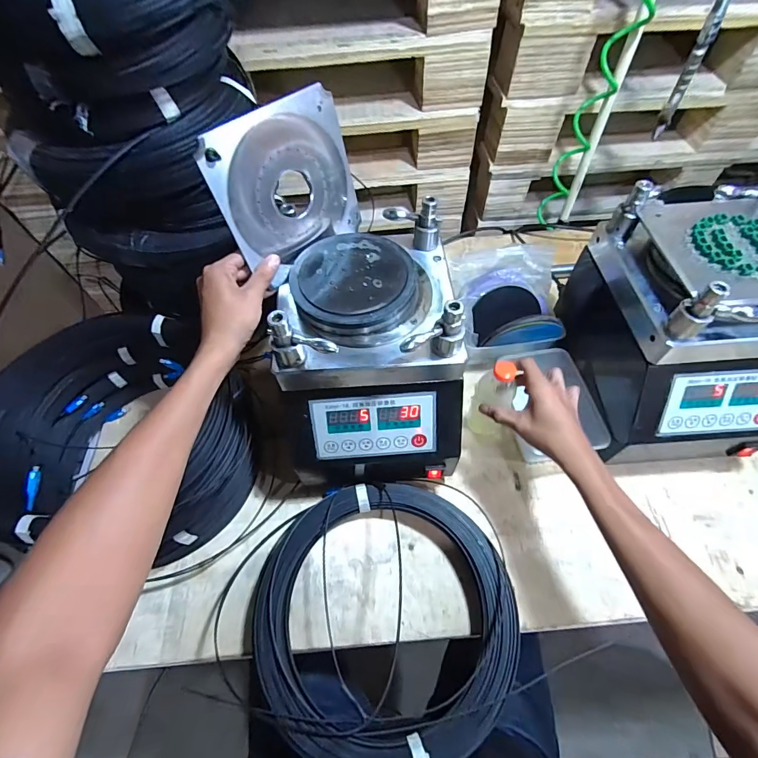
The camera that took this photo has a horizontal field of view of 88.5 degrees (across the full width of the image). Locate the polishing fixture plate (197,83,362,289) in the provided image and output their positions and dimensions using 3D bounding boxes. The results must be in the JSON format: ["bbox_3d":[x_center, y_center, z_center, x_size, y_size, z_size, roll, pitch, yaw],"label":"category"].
[{"bbox_3d":[-0.098,-0.215,0.450,0.172,0.169,0.009,-42,53,-21],"label":"polishing fixture plate"}]

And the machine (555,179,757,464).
[{"bbox_3d":[0.422,-0.061,0.548,0.229,0.277,0.287,0,59,2],"label":"machine"}]

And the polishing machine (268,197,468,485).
[{"bbox_3d":[-0.010,-0.030,0.521,0.211,0.237,0.264,-4,59,0],"label":"polishing machine"}]

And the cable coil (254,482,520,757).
[{"bbox_3d":[0.009,0.285,0.480,0.302,0.060,0.295,-1,59,2],"label":"cable coil"}]

